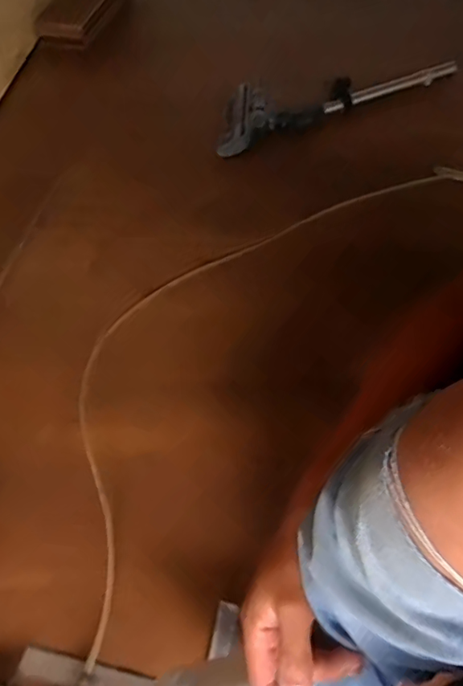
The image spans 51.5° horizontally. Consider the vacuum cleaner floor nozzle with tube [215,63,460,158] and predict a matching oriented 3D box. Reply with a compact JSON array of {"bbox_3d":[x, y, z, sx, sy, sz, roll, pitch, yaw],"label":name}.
[{"bbox_3d":[0.280,-0.666,1.263,0.742,0.075,0.194,-26,57,-17],"label":"vacuum cleaner floor nozzle with tube"}]

